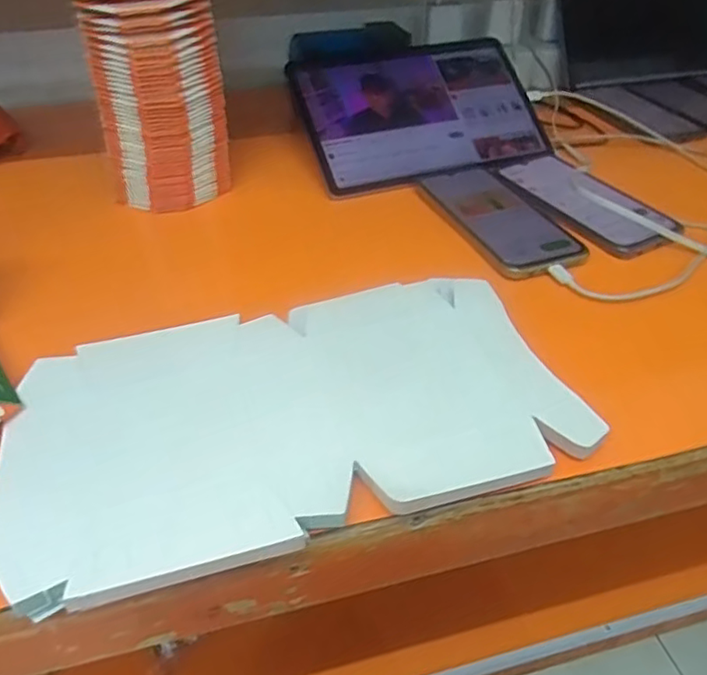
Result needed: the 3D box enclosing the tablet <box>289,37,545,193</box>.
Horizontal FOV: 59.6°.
[{"bbox_3d":[0.069,-0.240,0.647,0.250,0.010,0.165,-15,74,-14],"label":"tablet"}]

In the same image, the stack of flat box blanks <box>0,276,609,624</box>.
[{"bbox_3d":[-0.035,0.036,0.368,0.311,0.009,0.183,-13,41,-14],"label":"stack of flat box blanks"}]

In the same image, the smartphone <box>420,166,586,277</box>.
[{"bbox_3d":[0.130,-0.107,0.552,0.084,0.012,0.166,-16,42,-18],"label":"smartphone"}]

